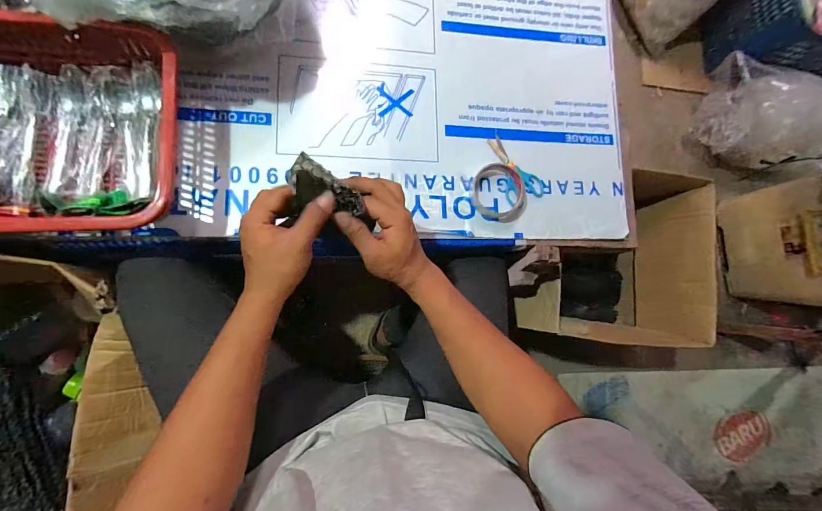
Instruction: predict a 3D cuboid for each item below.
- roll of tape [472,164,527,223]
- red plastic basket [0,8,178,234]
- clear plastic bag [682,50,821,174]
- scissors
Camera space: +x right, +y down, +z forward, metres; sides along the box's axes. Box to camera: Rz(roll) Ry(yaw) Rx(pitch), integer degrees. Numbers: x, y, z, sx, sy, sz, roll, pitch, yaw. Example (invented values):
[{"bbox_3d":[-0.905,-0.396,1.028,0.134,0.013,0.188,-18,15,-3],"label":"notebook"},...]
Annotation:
[{"bbox_3d":[0.145,-0.103,0.570,0.094,0.014,0.096,1,85,-8],"label":"roll of tape"},{"bbox_3d":[-0.466,-0.153,0.435,0.346,0.098,0.259,1,85,-8],"label":"red plastic basket"},{"bbox_3d":[1.031,-0.429,1.056,0.163,0.327,0.351,-19,89,-10],"label":"clear plastic bag"},{"bbox_3d":[0.173,-0.148,0.580,0.069,0.008,0.121,-18,88,-9],"label":"scissors"}]

